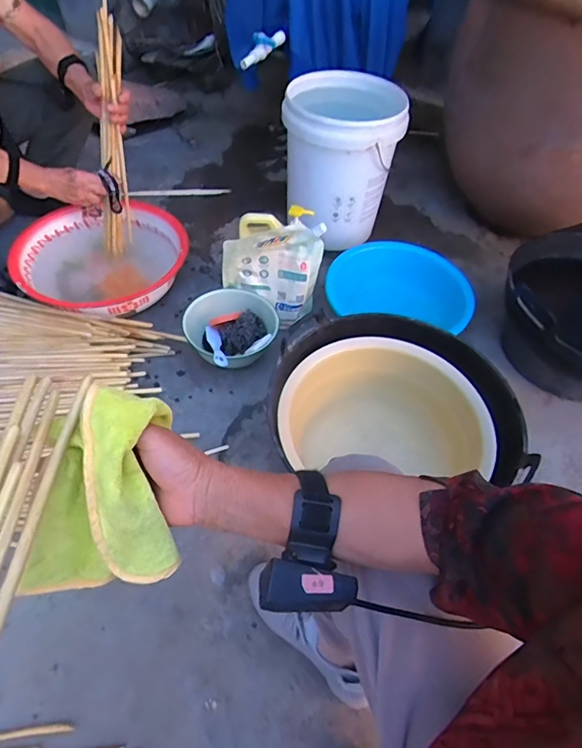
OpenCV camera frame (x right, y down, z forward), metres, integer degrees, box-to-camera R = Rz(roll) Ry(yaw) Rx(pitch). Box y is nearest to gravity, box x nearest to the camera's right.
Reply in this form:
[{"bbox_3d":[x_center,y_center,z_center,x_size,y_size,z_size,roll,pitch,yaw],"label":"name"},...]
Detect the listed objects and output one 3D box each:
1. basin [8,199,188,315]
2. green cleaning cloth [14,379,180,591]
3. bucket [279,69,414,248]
[{"bbox_3d":[-0.454,-0.280,1.090,0.386,0.113,0.362,15,55,5],"label":"basin"},{"bbox_3d":[-0.147,0.089,0.346,0.112,0.105,0.123,1,55,-5],"label":"green cleaning cloth"},{"bbox_3d":[0.124,-0.569,1.204,0.282,0.361,0.303,2,53,-2],"label":"bucket"}]

